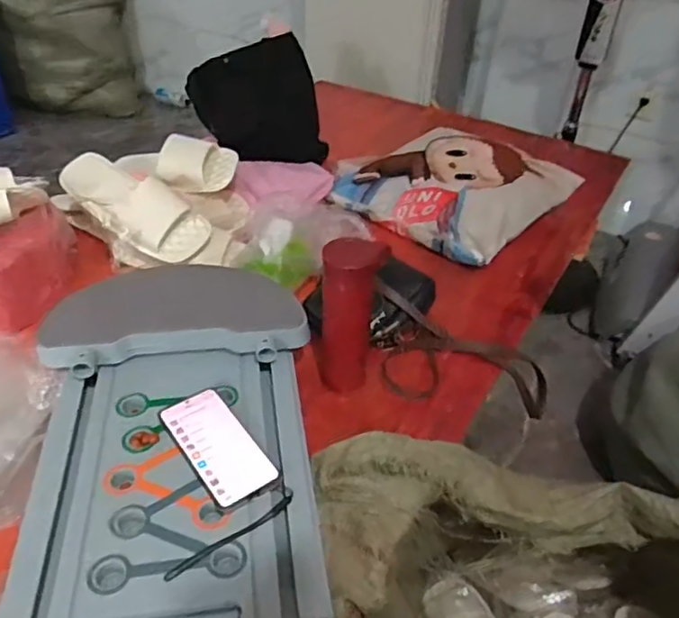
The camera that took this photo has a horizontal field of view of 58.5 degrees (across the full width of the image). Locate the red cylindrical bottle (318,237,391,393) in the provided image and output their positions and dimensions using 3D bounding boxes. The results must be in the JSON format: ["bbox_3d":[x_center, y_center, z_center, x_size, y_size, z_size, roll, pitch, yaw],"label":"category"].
[{"bbox_3d":[0.014,0.005,0.816,0.079,0.233,0.065,5,39,1],"label":"red cylindrical bottle"}]

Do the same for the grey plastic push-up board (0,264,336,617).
[{"bbox_3d":[-0.197,0.135,0.730,0.334,0.091,0.522,-5,40,-11],"label":"grey plastic push-up board"}]

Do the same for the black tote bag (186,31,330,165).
[{"bbox_3d":[-0.174,-0.452,1.392,0.267,0.288,0.080,-28,27,-24],"label":"black tote bag"}]

